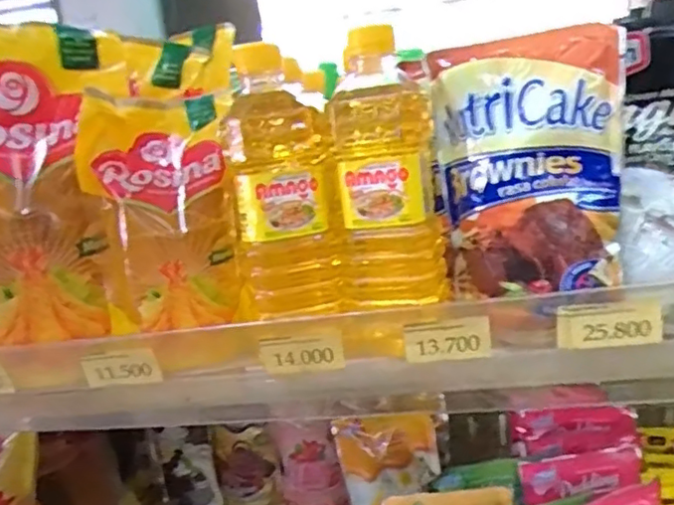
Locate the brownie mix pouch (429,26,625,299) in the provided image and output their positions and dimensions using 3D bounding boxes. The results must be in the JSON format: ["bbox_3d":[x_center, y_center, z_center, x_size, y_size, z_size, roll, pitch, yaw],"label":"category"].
[{"bbox_3d":[0.115,-0.052,0.383,0.104,0.152,0.035,-4,12,16],"label":"brownie mix pouch"}]

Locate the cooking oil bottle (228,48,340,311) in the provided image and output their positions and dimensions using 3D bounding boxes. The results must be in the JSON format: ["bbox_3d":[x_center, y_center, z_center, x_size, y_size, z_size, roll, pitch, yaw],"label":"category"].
[{"bbox_3d":[-0.039,-0.046,0.412,0.059,0.171,0.055,-10,12,-13],"label":"cooking oil bottle"}]

